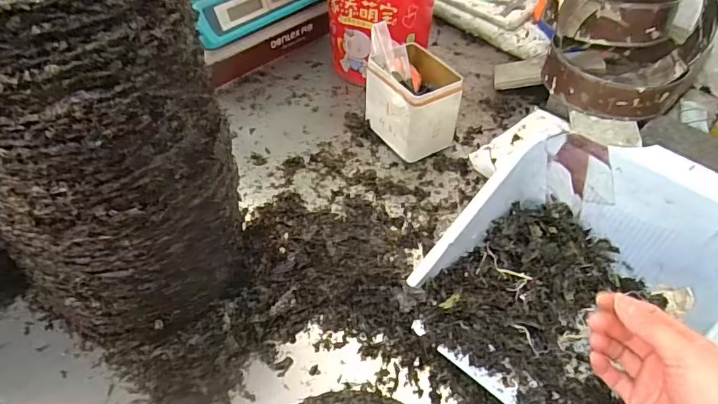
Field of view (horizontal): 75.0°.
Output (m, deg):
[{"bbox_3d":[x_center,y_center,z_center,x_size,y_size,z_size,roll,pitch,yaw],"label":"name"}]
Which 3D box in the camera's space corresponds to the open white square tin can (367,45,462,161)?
[{"bbox_3d":[0.075,-0.138,0.653,0.087,0.113,0.118,-27,55,-23],"label":"open white square tin can"}]

